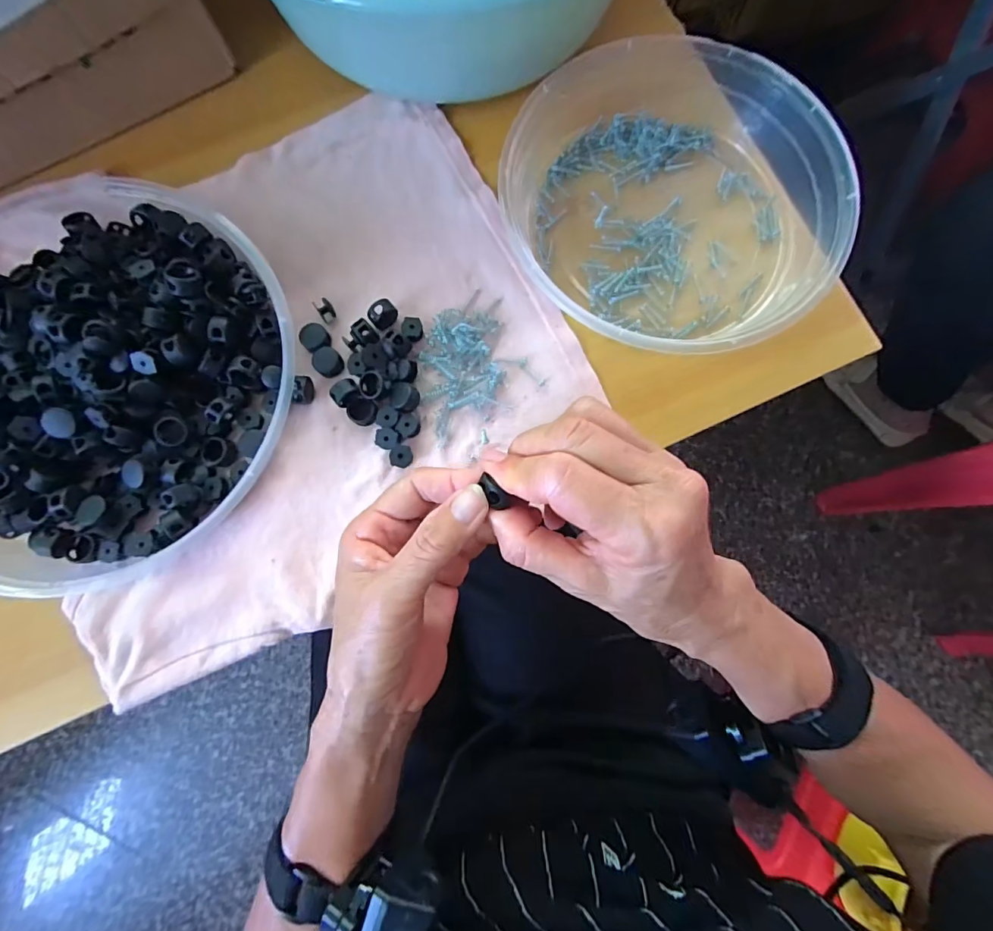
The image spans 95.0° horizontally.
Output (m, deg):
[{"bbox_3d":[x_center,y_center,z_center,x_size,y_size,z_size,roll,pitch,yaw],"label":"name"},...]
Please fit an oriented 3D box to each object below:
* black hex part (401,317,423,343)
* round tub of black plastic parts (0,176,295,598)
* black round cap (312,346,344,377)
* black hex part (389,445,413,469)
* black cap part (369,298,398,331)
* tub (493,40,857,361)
[{"bbox_3d":[-0.052,-0.085,0.284,0.012,0.007,0.015,-4,80,-2],"label":"black hex part"},{"bbox_3d":[-0.239,-0.055,0.262,0.241,0.042,0.227,0,80,-1],"label":"round tub of black plastic parts"},{"bbox_3d":[-0.105,-0.065,0.284,0.017,0.007,0.017,0,80,-1],"label":"black round cap"},{"bbox_3d":[-0.057,-0.005,0.273,0.012,0.008,0.013,-13,81,-3],"label":"black hex part"},{"bbox_3d":[-0.070,-0.093,0.283,0.017,0.015,0.012,-30,82,-6],"label":"black cap part"},{"bbox_3d":[0.110,-0.164,0.284,0.185,0.040,0.198,0,80,-1],"label":"tub"}]

